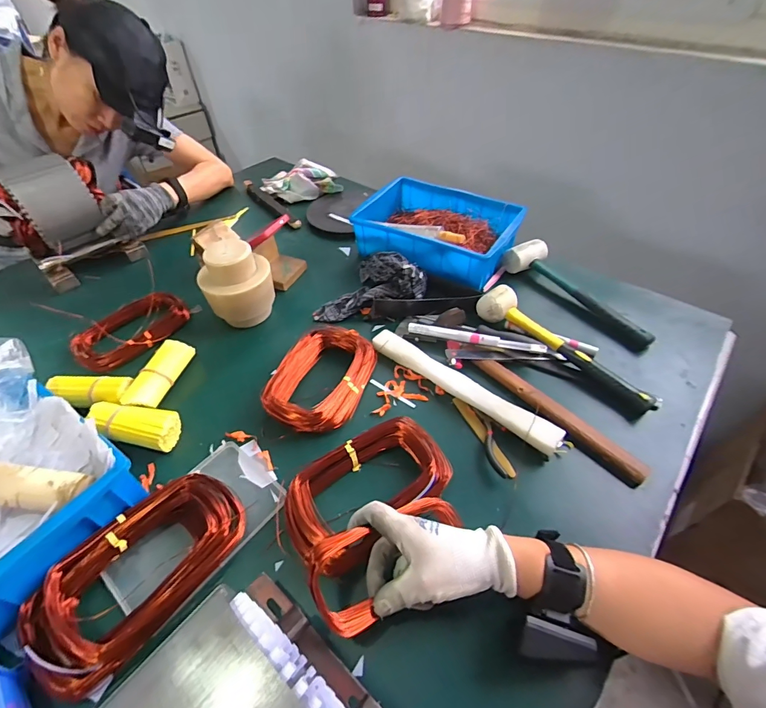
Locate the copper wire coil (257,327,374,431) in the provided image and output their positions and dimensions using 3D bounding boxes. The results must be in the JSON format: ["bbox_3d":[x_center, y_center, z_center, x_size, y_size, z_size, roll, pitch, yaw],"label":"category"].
[{"bbox_3d":[-0.085,0.028,0.569,0.122,0.041,0.181,13,49,13],"label":"copper wire coil"}]

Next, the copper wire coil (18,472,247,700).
[{"bbox_3d":[-0.245,0.214,0.402,0.115,0.045,0.205,31,55,26],"label":"copper wire coil"}]

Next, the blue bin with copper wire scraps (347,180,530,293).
[{"bbox_3d":[0.107,-0.249,0.783,0.295,0.080,0.213,22,51,20],"label":"blue bin with copper wire scraps"}]

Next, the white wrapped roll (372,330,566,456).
[{"bbox_3d":[0.104,0.046,0.551,0.290,0.030,0.037,30,55,26],"label":"white wrapped roll"}]

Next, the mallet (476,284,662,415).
[{"bbox_3d":[0.268,-0.014,0.591,0.051,0.052,0.289,-33,55,-26],"label":"mallet"}]

